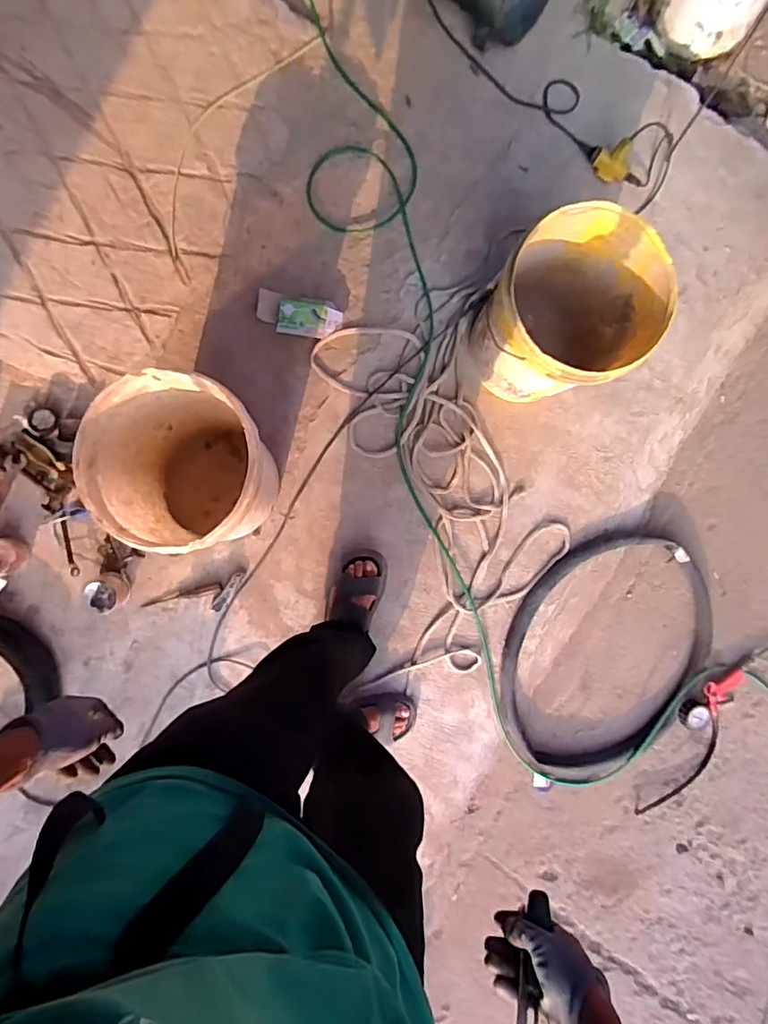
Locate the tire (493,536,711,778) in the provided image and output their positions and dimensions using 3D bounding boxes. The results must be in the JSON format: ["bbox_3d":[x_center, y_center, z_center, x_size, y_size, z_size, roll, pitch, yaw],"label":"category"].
[{"bbox_3d":[0.542,0.352,1.313,0.500,0.055,0.674,38,90,0],"label":"tire"}]

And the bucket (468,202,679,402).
[{"bbox_3d":[0.359,-0.389,1.075,0.300,0.344,0.290,0,86,3],"label":"bucket"}]

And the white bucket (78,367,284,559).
[{"bbox_3d":[-0.371,-0.089,1.055,0.303,0.338,0.307,0,86,3],"label":"white bucket"}]

